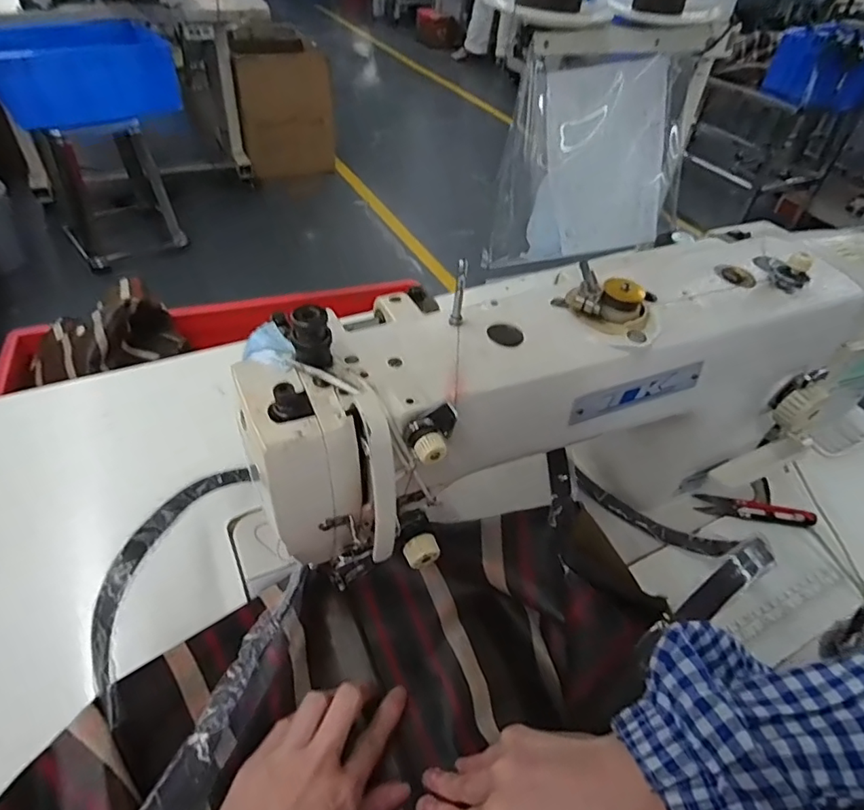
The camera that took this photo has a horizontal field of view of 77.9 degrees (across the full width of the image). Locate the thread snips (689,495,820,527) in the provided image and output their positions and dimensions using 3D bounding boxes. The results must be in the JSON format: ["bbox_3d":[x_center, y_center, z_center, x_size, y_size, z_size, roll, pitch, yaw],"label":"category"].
[{"bbox_3d":[0.302,0.098,0.501,0.100,0.015,0.024,8,46,1],"label":"thread snips"}]

